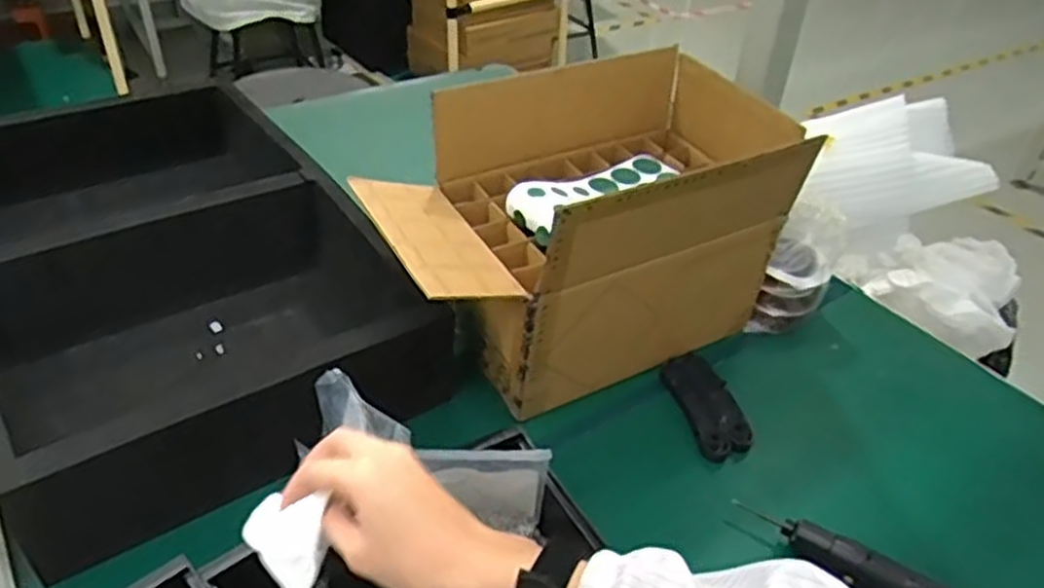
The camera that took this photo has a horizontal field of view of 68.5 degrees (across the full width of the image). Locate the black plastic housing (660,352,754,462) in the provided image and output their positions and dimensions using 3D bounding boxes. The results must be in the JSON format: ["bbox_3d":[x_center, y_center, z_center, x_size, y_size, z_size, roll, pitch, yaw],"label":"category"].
[{"bbox_3d":[0.186,0.109,0.768,0.060,0.016,0.128,-7,40,-15],"label":"black plastic housing"}]

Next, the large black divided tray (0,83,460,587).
[{"bbox_3d":[-0.364,-0.032,0.787,0.378,0.105,0.579,-21,46,-29],"label":"large black divided tray"}]

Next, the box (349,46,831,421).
[{"bbox_3d":[0.052,-0.060,0.765,0.397,0.239,0.228,-17,44,-26],"label":"box"}]

